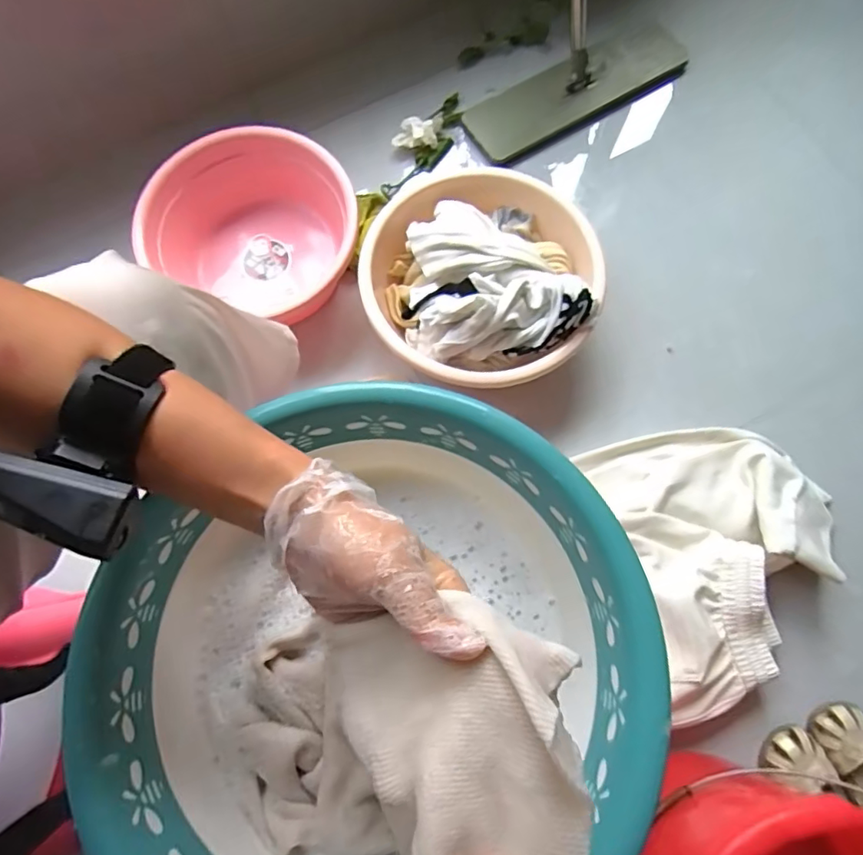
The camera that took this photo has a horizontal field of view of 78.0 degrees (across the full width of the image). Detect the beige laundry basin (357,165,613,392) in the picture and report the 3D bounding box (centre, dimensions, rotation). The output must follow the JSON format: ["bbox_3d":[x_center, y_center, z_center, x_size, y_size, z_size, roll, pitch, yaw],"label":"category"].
[{"bbox_3d":[0.073,-0.216,0.757,0.313,0.144,0.292,0,74,0],"label":"beige laundry basin"}]

